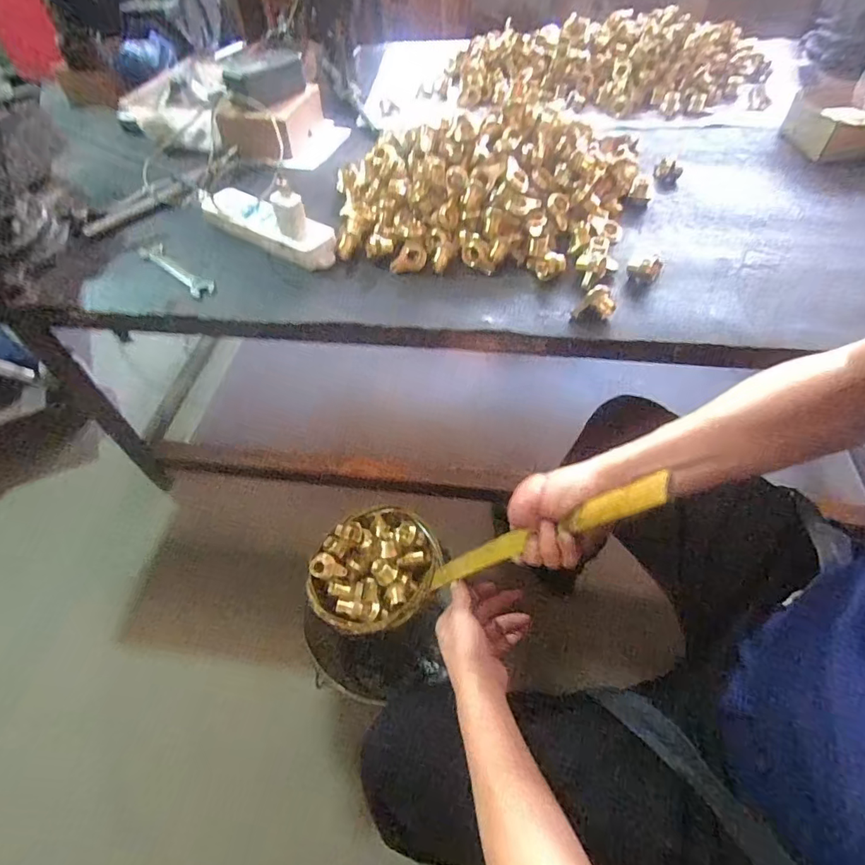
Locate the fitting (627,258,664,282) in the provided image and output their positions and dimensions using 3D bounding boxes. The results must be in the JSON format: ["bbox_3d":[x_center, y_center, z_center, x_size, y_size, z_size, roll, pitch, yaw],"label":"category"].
[{"bbox_3d":[0.243,-0.189,0.567,0.035,0.018,0.021,16,54,15],"label":"fitting"}]

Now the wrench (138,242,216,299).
[{"bbox_3d":[-0.319,-0.204,0.620,0.146,0.007,0.031,34,61,26],"label":"wrench"}]

